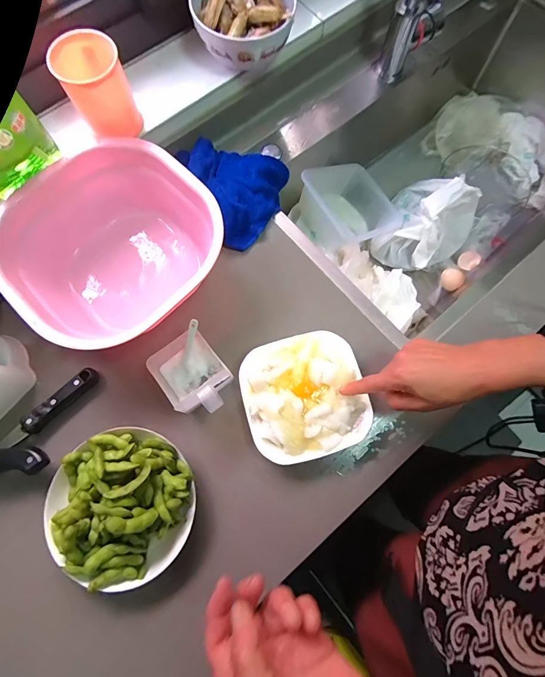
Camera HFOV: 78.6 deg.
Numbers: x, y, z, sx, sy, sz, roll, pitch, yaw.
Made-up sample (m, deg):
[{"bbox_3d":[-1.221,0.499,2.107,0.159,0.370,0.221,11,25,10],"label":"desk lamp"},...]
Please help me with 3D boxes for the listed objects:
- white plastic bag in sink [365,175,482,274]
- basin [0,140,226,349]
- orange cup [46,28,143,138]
[{"bbox_3d":[0.307,-0.235,0.653,0.164,0.123,0.184,37,78,10],"label":"white plastic bag in sink"},{"bbox_3d":[-0.209,-0.116,0.467,0.249,0.110,0.263,41,78,11],"label":"basin"},{"bbox_3d":[-0.237,-0.342,0.461,0.077,0.110,0.089,-22,75,-6],"label":"orange cup"}]

